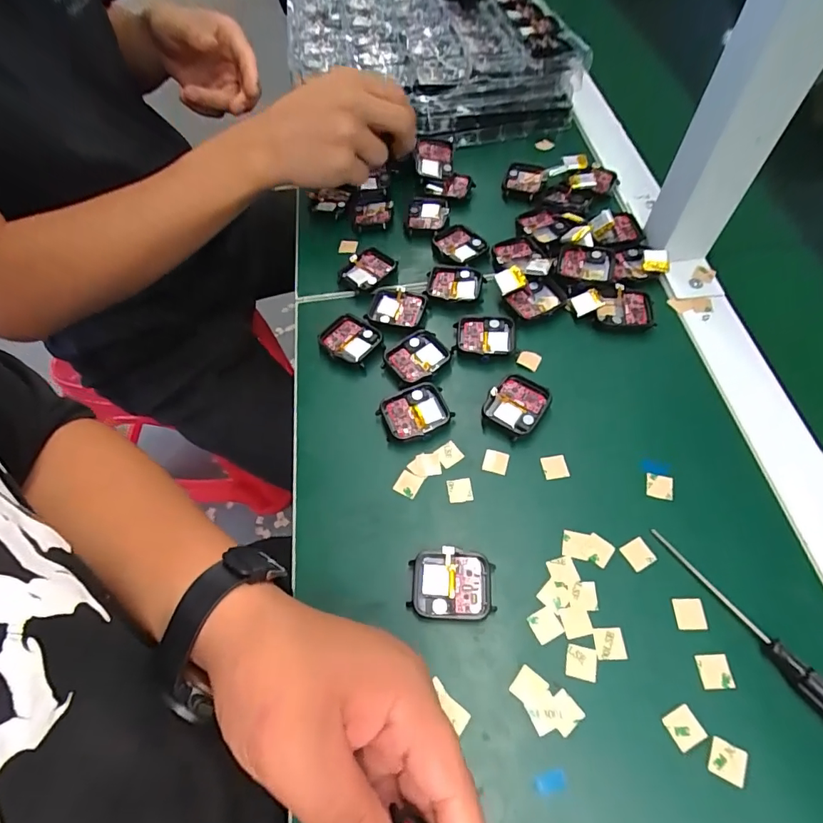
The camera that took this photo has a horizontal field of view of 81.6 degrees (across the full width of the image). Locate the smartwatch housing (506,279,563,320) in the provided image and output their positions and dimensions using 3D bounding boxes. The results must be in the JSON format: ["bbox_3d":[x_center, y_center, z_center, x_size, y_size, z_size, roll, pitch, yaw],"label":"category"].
[{"bbox_3d":[0.097,-0.087,0.375,0.037,0.011,0.031,-31,63,-15],"label":"smartwatch housing"}]

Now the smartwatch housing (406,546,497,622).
[{"bbox_3d":[0.023,0.098,0.272,0.046,0.011,0.037,1,59,3],"label":"smartwatch housing"}]

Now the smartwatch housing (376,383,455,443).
[{"bbox_3d":[0.003,0.001,0.330,0.046,0.008,0.038,-20,60,-9],"label":"smartwatch housing"}]

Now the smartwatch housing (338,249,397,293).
[{"bbox_3d":[-0.039,-0.117,0.400,0.036,0.008,0.042,35,66,21],"label":"smartwatch housing"}]

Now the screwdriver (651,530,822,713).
[{"bbox_3d":[0.182,0.116,0.250,0.011,0.016,0.129,-30,63,-15],"label":"screwdriver"}]

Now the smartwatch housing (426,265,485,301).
[{"bbox_3d":[0.035,-0.104,0.390,0.042,0.007,0.033,10,60,8],"label":"smartwatch housing"}]

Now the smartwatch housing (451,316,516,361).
[{"bbox_3d":[0.055,-0.056,0.360,0.047,0.006,0.040,3,59,4],"label":"smartwatch housing"}]

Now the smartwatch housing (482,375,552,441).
[{"bbox_3d":[0.072,-0.004,0.329,0.036,0.009,0.042,35,66,21],"label":"smartwatch housing"}]

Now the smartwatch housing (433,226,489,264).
[{"bbox_3d":[0.043,-0.143,0.411,0.033,0.007,0.040,-36,64,-18],"label":"smartwatch housing"}]

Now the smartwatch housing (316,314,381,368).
[{"bbox_3d":[-0.046,-0.055,0.368,0.043,0.008,0.039,37,67,21],"label":"smartwatch housing"}]

